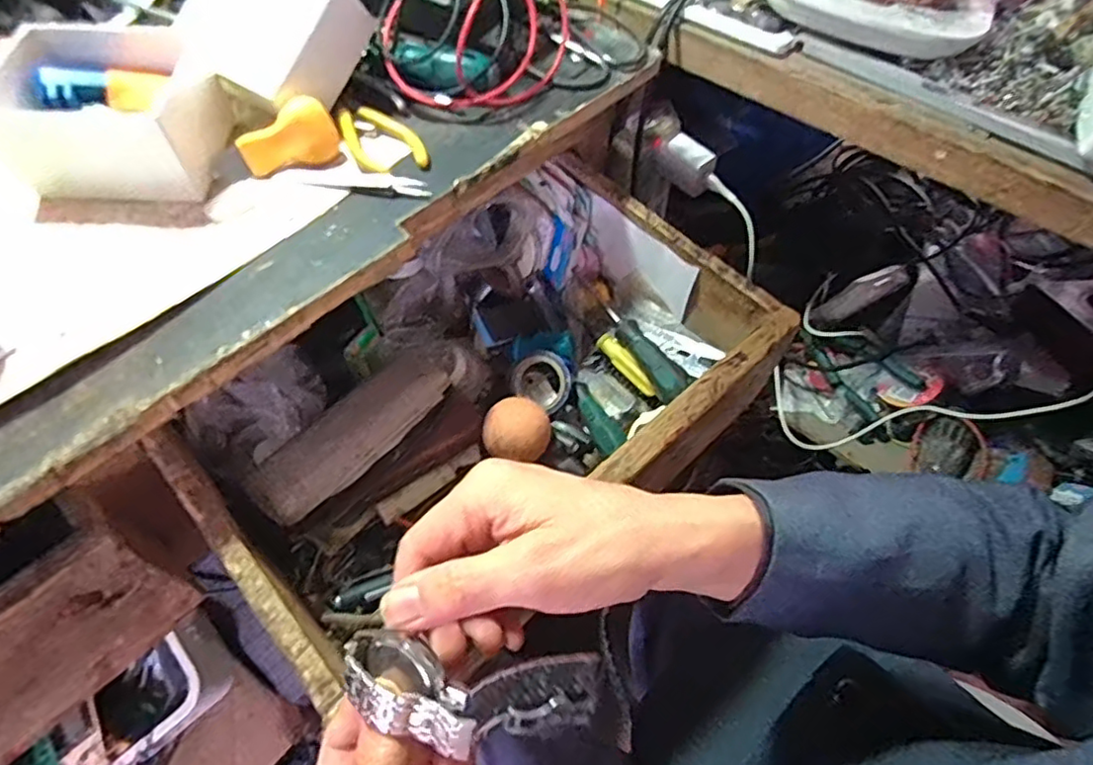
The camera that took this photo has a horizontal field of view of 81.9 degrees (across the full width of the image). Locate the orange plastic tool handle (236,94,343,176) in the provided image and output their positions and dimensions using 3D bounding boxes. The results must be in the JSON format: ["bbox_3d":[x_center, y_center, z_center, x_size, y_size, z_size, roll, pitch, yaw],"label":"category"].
[{"bbox_3d":[-0.161,-0.154,0.397,0.058,0.031,0.023,-29,63,-20],"label":"orange plastic tool handle"}]

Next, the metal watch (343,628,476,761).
[{"bbox_3d":[-0.058,0.125,0.260,0.065,0.024,0.030,18,55,31],"label":"metal watch"}]

